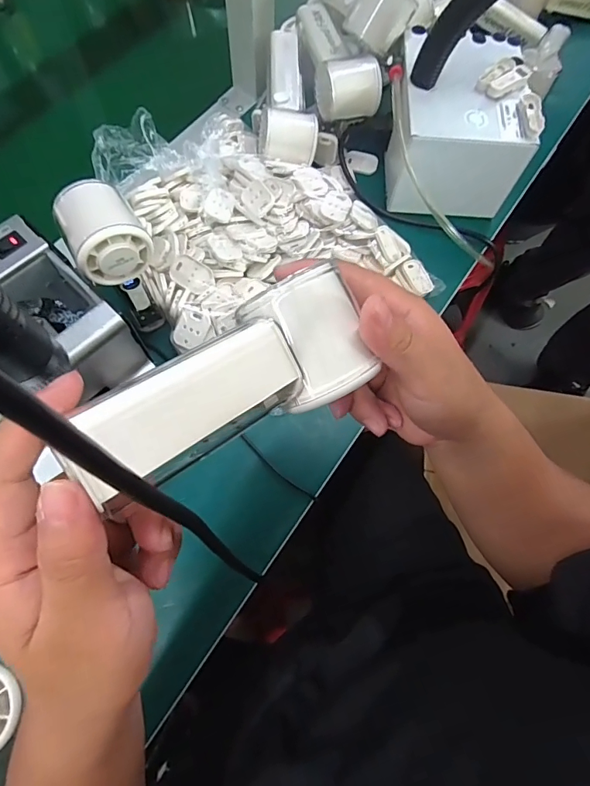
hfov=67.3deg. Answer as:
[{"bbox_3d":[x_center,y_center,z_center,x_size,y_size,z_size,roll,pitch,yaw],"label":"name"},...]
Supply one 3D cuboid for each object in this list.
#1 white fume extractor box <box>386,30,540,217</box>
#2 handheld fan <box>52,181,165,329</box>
[{"bbox_3d":[0.173,-0.292,0.495,0.132,0.102,0.161,1,69,-2],"label":"white fume extractor box"},{"bbox_3d":[-0.154,-0.110,0.400,0.055,0.147,0.065,-28,73,-12],"label":"handheld fan"}]

